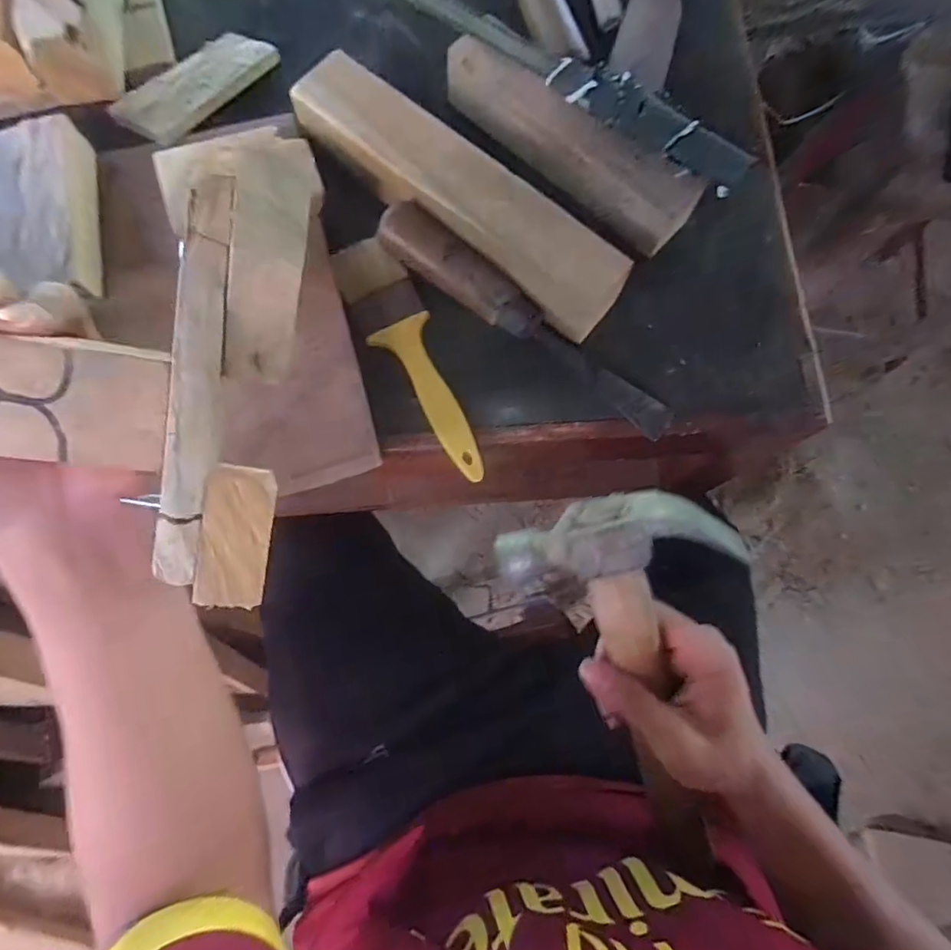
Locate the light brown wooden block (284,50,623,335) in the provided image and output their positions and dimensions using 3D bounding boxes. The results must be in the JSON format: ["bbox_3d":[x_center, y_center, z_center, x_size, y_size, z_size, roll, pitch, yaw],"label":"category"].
[{"bbox_3d":[-0.015,-0.181,0.359,0.245,0.044,0.052,38,79,8],"label":"light brown wooden block"}]

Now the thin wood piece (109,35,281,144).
[{"bbox_3d":[-0.194,-0.275,0.390,0.064,0.008,0.115,34,71,18],"label":"thin wood piece"}]

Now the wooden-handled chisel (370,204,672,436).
[{"bbox_3d":[0.030,-0.097,0.355,0.221,0.030,0.031,39,79,8],"label":"wooden-handled chisel"}]

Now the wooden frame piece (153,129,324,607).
[{"bbox_3d":[-0.084,-0.034,0.194,0.042,0.025,0.155,8,96,2],"label":"wooden frame piece"}]

